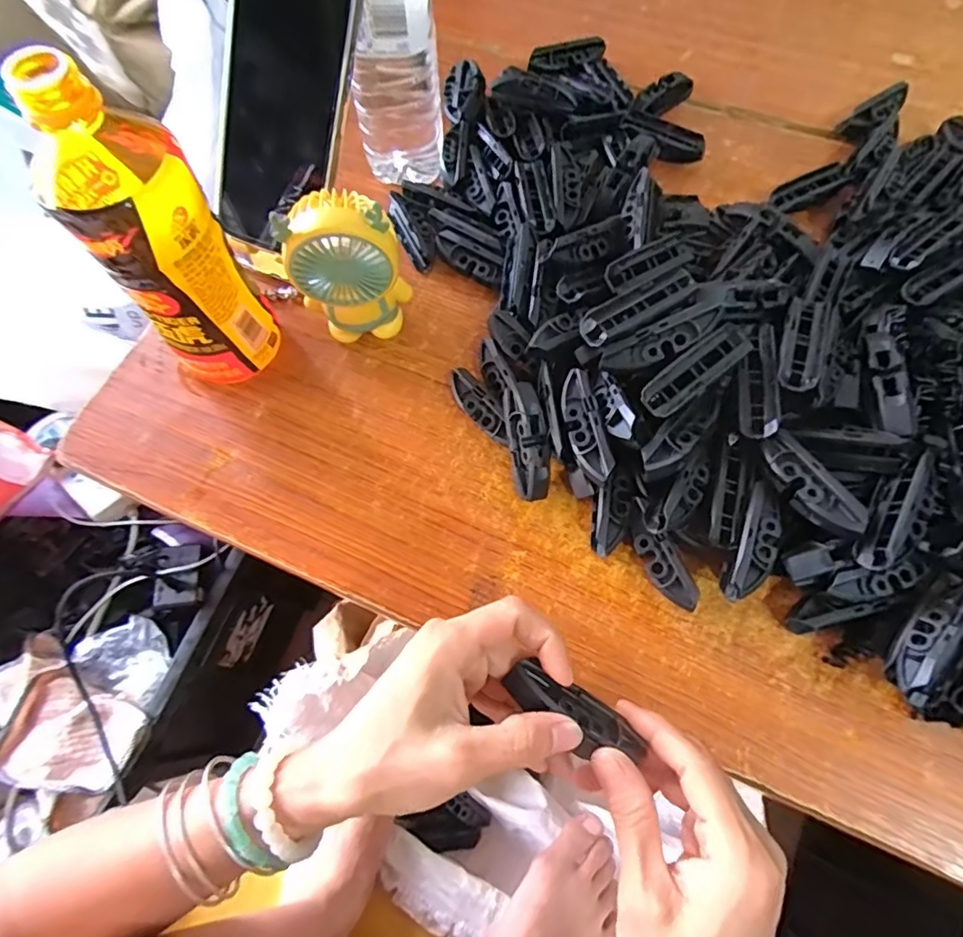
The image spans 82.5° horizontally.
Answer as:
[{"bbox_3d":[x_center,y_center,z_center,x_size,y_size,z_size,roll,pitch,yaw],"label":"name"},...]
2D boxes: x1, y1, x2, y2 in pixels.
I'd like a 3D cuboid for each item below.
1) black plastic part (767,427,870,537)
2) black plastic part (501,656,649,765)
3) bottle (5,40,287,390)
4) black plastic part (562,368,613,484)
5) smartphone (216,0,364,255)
[{"bbox_3d":[0.180,0.009,0.302,0.019,0.015,0.064,-28,70,-10],"label":"black plastic part"},{"bbox_3d":[0.044,0.113,0.247,0.070,0.014,0.024,30,71,-4],"label":"black plastic part"},{"bbox_3d":[-0.183,-0.127,0.317,0.068,0.185,0.075,-40,72,-14],"label":"bottle"},{"bbox_3d":[0.059,-0.024,0.324,0.019,0.015,0.070,-9,68,-2],"label":"black plastic part"},{"bbox_3d":[-0.129,-0.226,0.351,0.089,0.170,0.016,26,32,9],"label":"smartphone"}]

